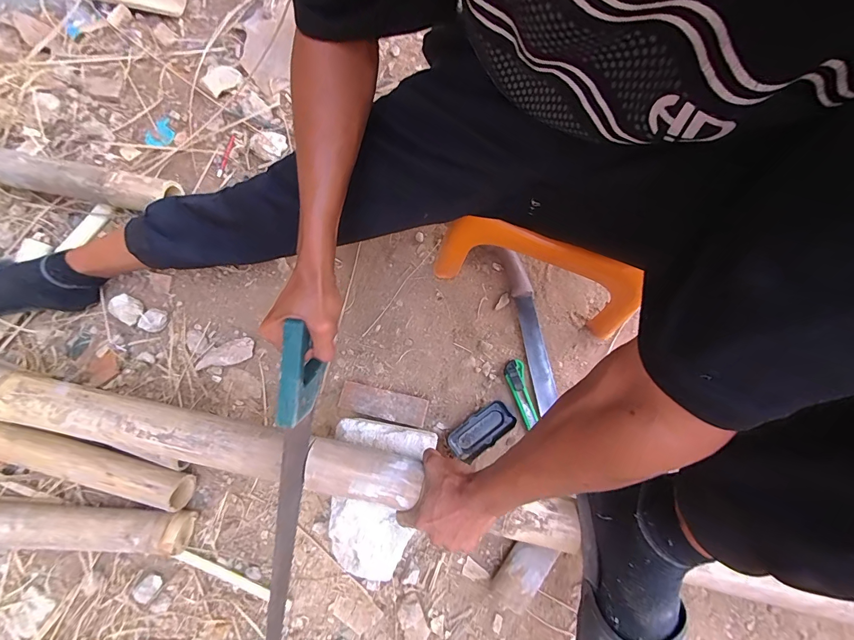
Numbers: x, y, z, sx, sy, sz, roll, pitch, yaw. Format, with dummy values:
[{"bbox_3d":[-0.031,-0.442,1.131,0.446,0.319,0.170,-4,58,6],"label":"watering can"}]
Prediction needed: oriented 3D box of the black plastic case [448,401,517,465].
[{"bbox_3d":[0.085,0.174,0.579,0.104,0.018,0.050,-37,79,-8],"label":"black plastic case"}]

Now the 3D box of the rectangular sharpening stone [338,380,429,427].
[{"bbox_3d":[-0.069,0.134,0.588,0.136,0.026,0.044,13,77,3],"label":"rectangular sharpening stone"}]

